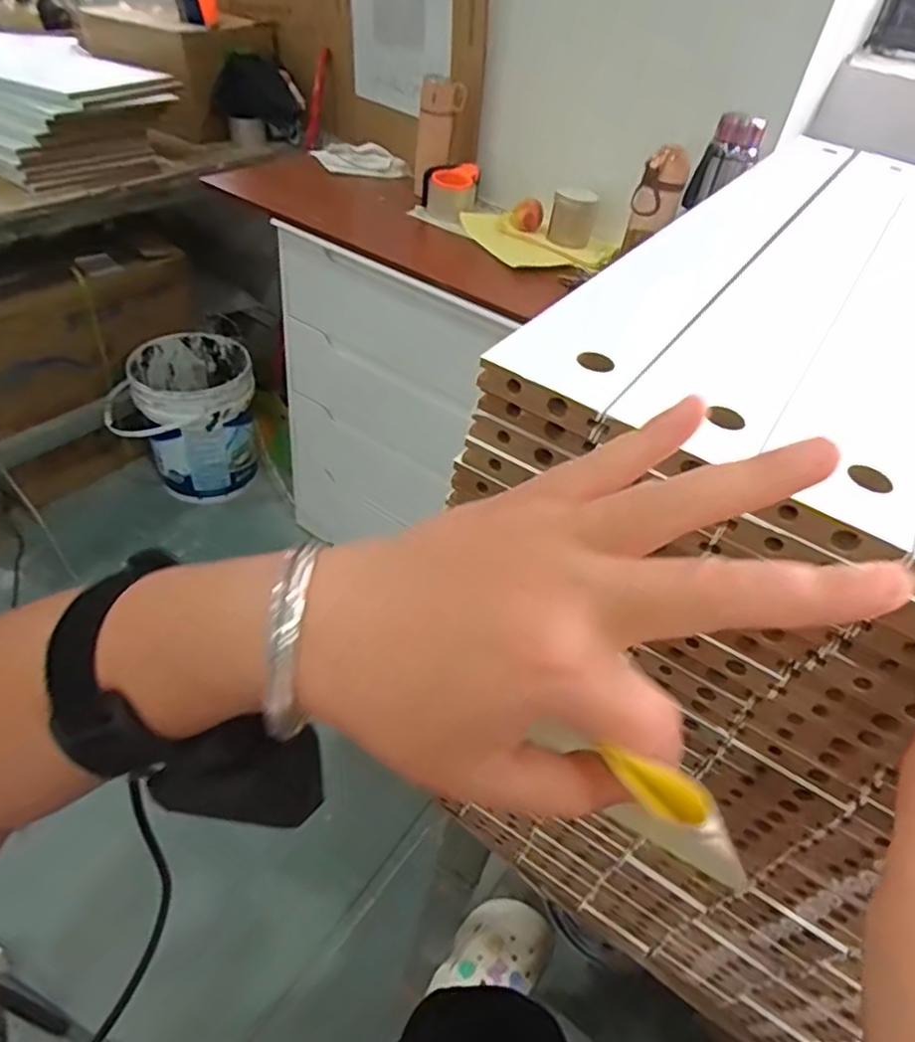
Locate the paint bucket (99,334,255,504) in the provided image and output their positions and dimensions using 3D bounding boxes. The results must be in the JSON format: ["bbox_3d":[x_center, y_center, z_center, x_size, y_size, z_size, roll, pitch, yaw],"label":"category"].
[{"bbox_3d":[-0.707,-0.261,1.716,0.334,0.326,0.334,4,42,-4],"label":"paint bucket"}]

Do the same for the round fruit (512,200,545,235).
[{"bbox_3d":[0.135,-0.582,1.258,0.062,0.064,0.055,10,42,3],"label":"round fruit"}]

